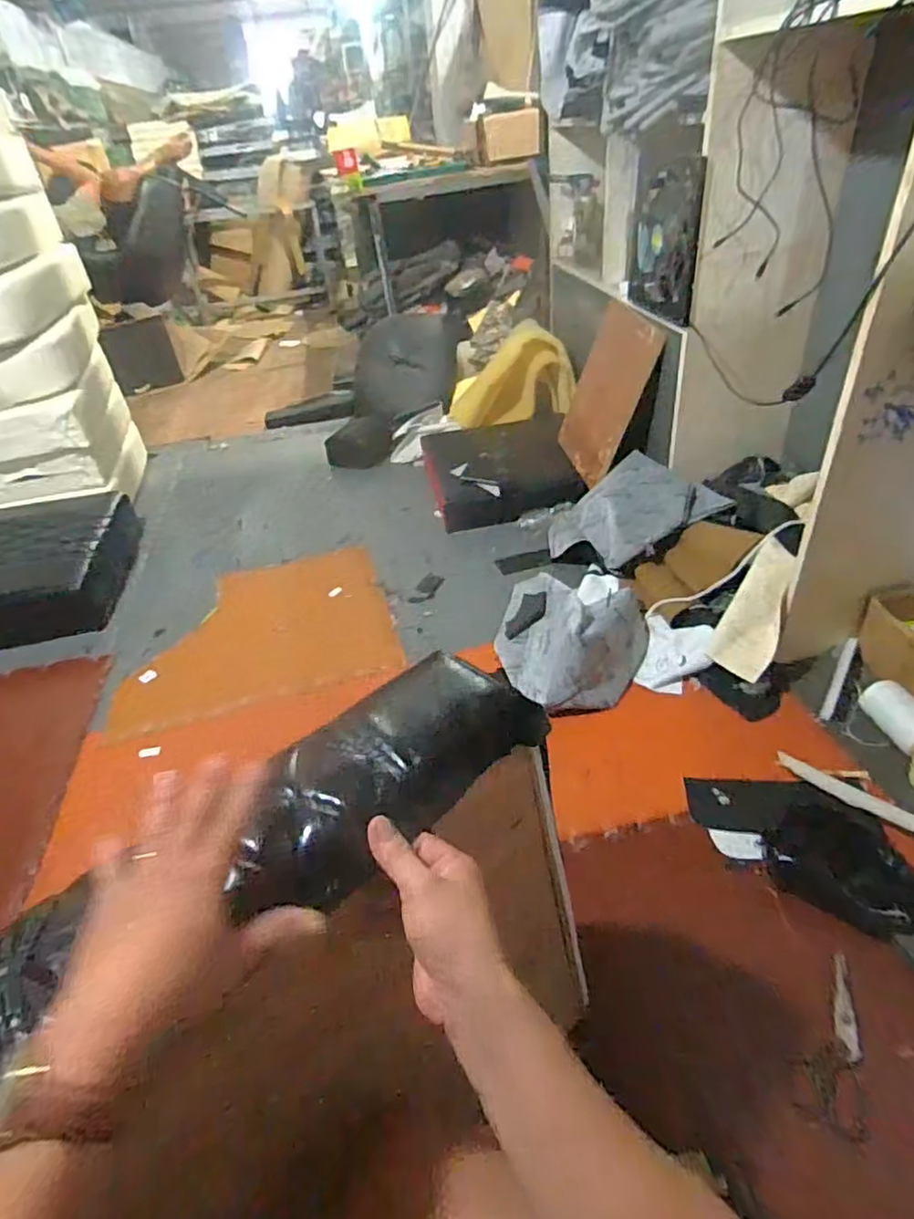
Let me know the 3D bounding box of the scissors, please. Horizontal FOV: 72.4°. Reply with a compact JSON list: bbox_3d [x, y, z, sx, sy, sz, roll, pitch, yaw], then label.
[{"bbox_3d":[0.474,0.534,0.778,0.073,0.010,0.192,14,57,23],"label":"scissors"}]

